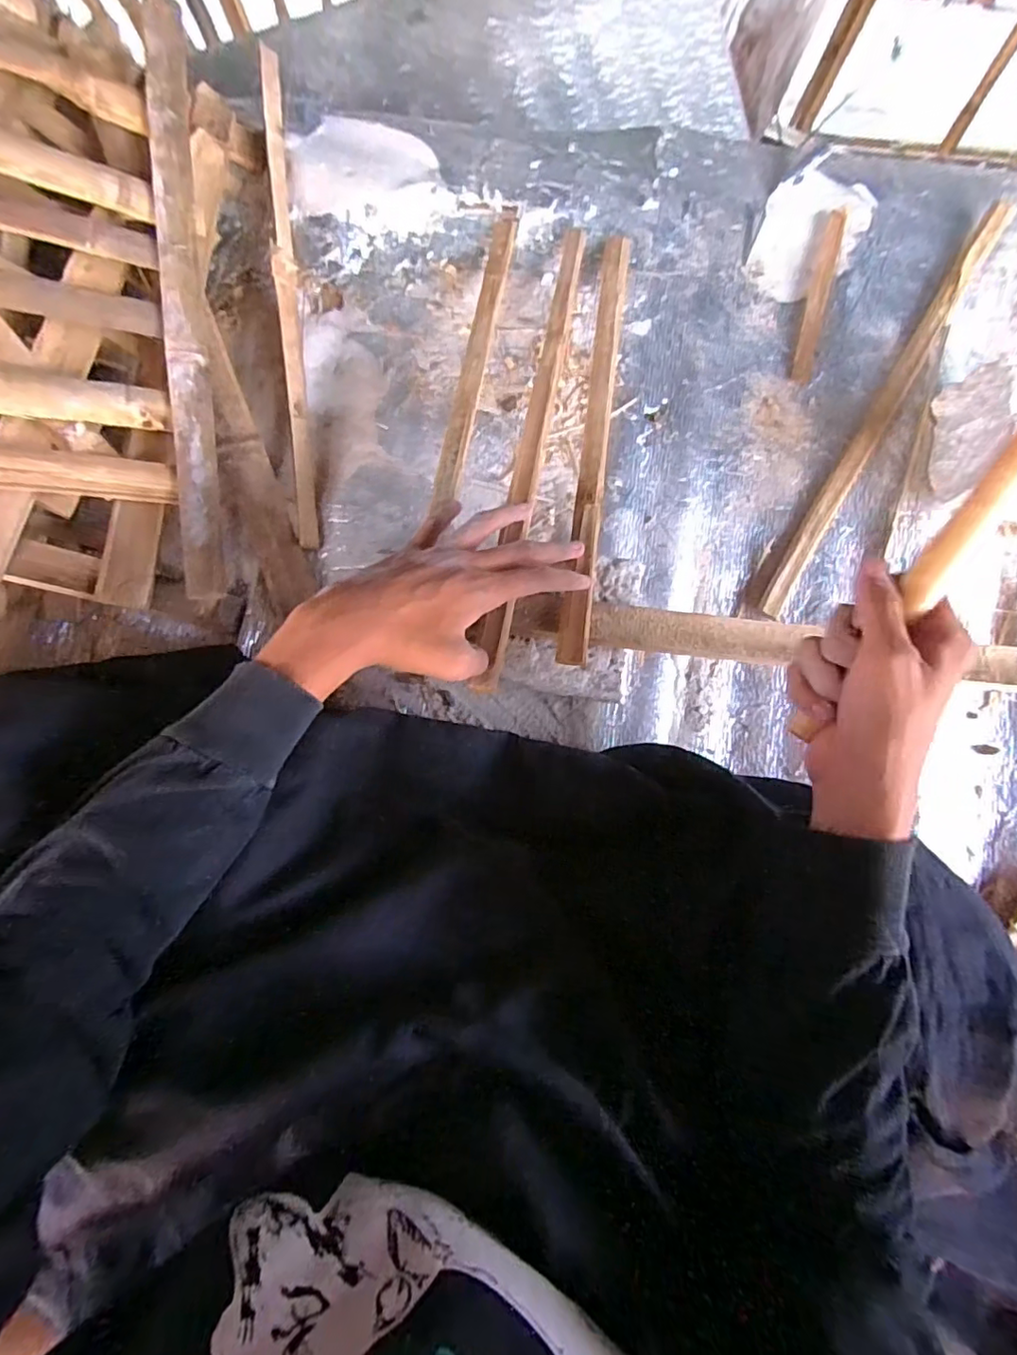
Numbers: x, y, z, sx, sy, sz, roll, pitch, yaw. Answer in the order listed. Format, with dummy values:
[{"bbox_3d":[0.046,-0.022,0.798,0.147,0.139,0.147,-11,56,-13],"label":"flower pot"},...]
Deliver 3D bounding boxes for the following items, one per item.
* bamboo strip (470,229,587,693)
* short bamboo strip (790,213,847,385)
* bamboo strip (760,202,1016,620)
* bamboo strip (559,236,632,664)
[{"bbox_3d":[0.024,-0.221,0.517,0.023,0.017,0.495,9,71,4],"label":"bamboo strip"},{"bbox_3d":[0.322,-0.396,0.598,0.021,0.008,0.195,15,83,4],"label":"short bamboo strip"},{"bbox_3d":[0.372,-0.271,0.573,0.032,0.016,0.486,32,84,6],"label":"bamboo strip"},{"bbox_3d":[0.080,-0.229,0.519,0.024,0.010,0.469,7,70,3],"label":"bamboo strip"}]

